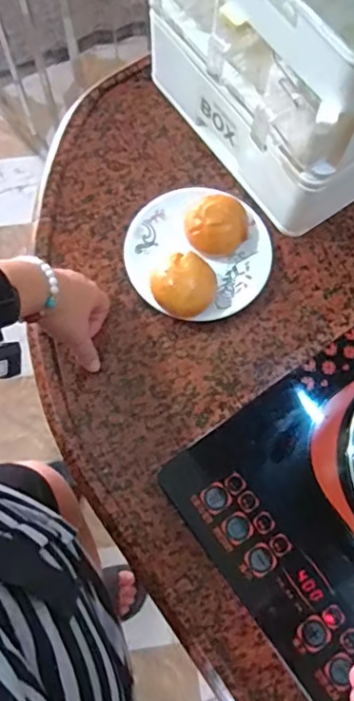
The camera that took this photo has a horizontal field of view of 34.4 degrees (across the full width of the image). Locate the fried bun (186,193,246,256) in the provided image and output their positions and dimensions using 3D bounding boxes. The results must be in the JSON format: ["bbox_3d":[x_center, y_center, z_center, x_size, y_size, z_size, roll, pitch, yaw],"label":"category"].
[{"bbox_3d":[0.042,-0.130,0.617,0.063,0.057,0.056,-3,72,-2],"label":"fried bun"}]

